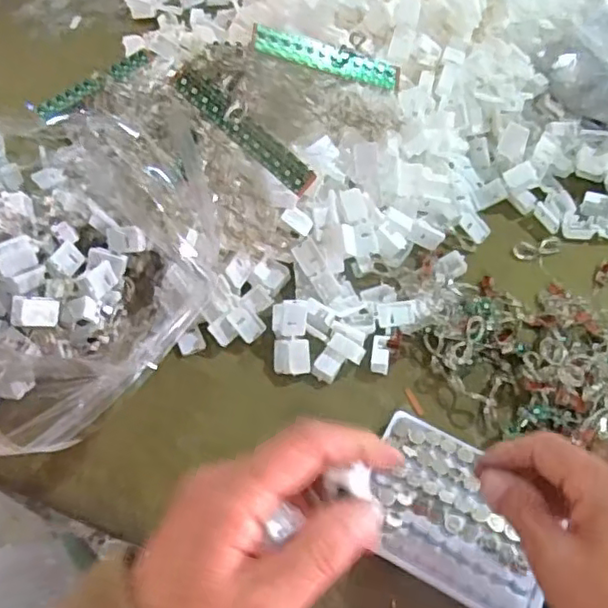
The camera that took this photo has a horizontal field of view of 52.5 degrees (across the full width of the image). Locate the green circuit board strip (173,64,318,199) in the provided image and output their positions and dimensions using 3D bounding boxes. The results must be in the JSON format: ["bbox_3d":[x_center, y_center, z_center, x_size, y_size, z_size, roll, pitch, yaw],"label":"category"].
[{"bbox_3d":[-0.043,-0.127,0.454,0.123,0.012,0.019,41,65,-4],"label":"green circuit board strip"}]

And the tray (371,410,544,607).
[{"bbox_3d":[0.100,0.138,0.401,0.125,0.007,0.092,27,63,14],"label":"tray"}]

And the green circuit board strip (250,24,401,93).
[{"bbox_3d":[0.020,-0.195,0.489,0.125,0.007,0.024,7,83,-20],"label":"green circuit board strip"}]

